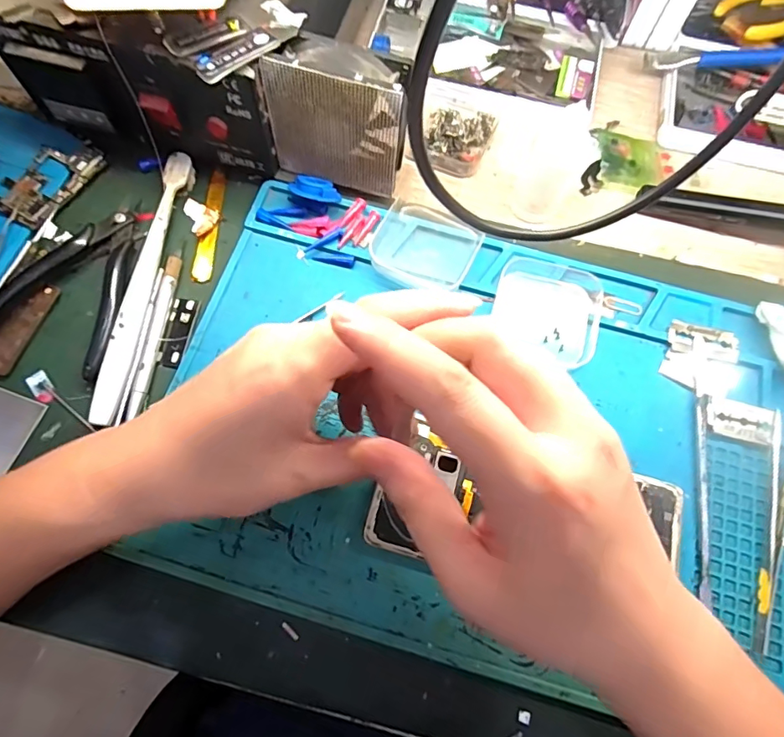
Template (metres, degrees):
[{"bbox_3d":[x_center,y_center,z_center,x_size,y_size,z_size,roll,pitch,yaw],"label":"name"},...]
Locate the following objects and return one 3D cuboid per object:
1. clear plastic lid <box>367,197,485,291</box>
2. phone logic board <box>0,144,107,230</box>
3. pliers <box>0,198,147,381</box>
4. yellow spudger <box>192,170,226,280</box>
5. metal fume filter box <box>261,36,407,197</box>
[{"bbox_3d":[0.021,-0.079,0.317,0.064,0.008,0.059,24,72,6],"label":"clear plastic lid"},{"bbox_3d":[-0.232,-0.128,0.327,0.043,0.004,0.070,30,73,8],"label":"phone logic board"},{"bbox_3d":[-0.200,-0.057,0.301,0.077,0.009,0.117,10,71,1],"label":"pliers"},{"bbox_3d":[-0.122,-0.097,0.327,0.012,0.004,0.085,3,71,-1],"label":"yellow spudger"},{"bbox_3d":[-0.032,-0.150,0.298,0.081,0.086,0.027,11,71,2],"label":"metal fume filter box"}]

